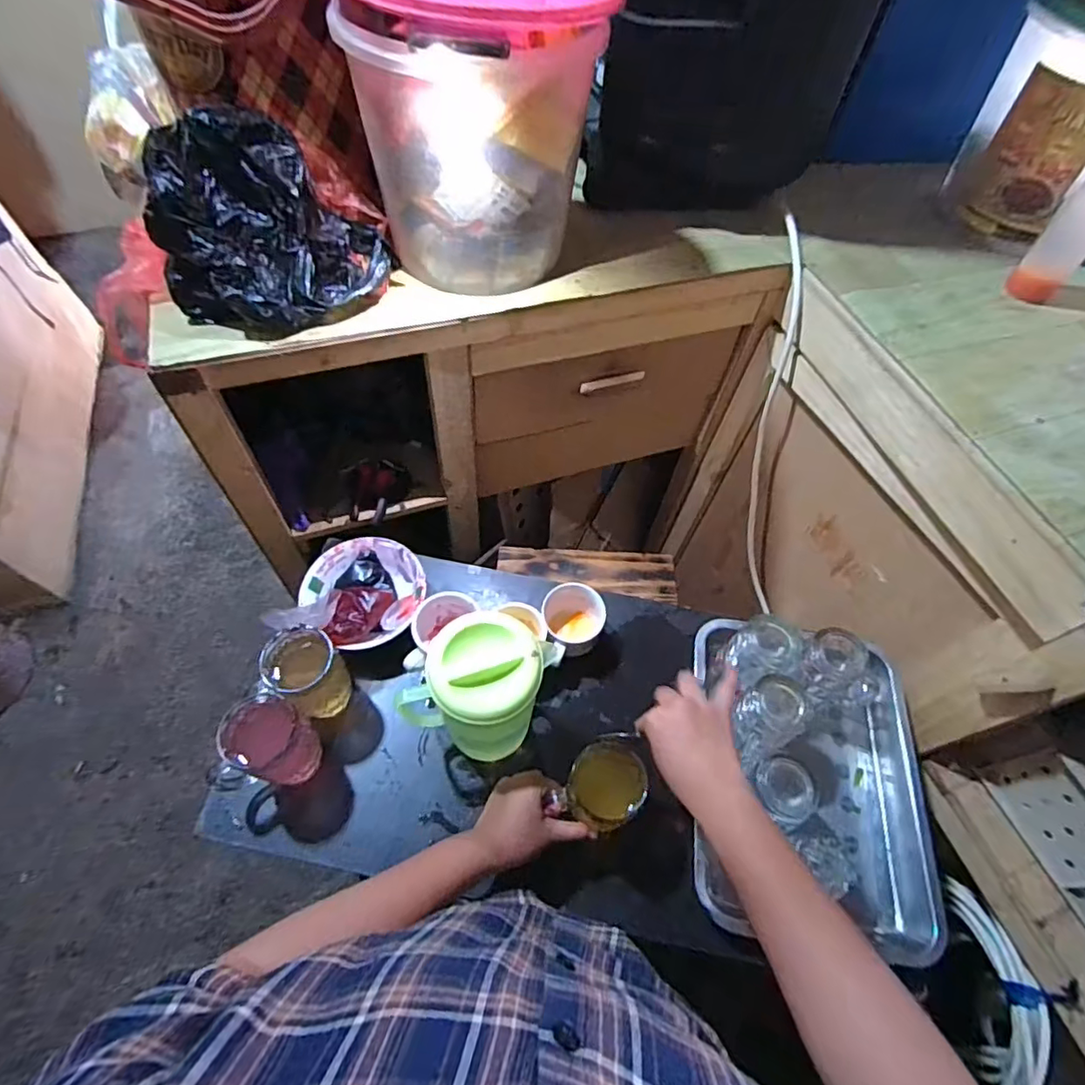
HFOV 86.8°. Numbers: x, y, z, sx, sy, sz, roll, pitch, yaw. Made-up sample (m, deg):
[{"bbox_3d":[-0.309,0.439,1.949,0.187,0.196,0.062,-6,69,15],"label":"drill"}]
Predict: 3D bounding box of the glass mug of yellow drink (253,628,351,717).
[{"bbox_3d":[-0.268,0.153,0.660,0.069,0.110,0.078,22,60,11],"label":"glass mug of yellow drink"}]

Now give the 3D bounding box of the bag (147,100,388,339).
[{"bbox_3d":[-0.296,-0.335,0.601,0.212,0.148,0.178,-27,64,-18],"label":"bag"}]

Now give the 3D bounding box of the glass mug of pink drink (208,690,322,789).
[{"bbox_3d":[-0.291,0.219,0.619,0.083,0.131,0.090,6,59,1],"label":"glass mug of pink drink"}]

